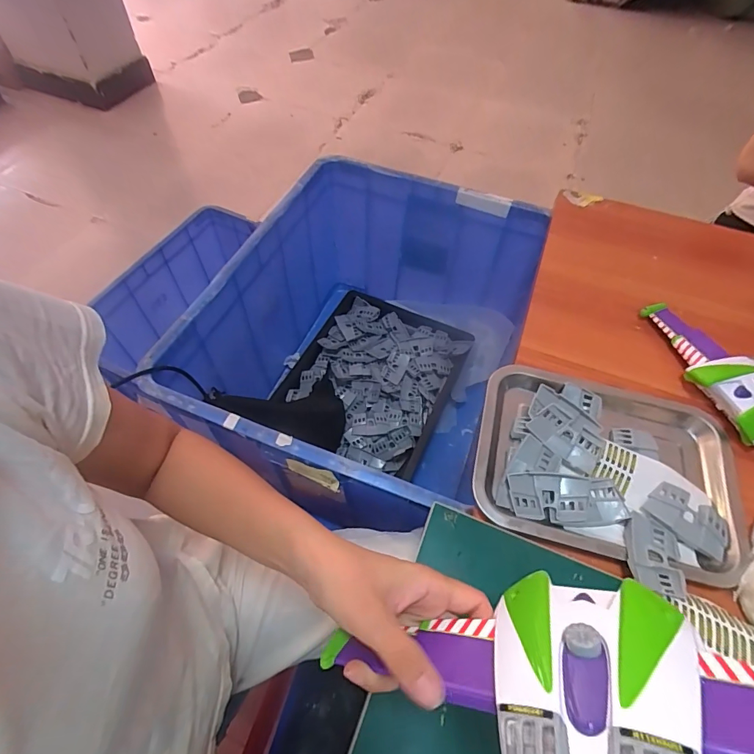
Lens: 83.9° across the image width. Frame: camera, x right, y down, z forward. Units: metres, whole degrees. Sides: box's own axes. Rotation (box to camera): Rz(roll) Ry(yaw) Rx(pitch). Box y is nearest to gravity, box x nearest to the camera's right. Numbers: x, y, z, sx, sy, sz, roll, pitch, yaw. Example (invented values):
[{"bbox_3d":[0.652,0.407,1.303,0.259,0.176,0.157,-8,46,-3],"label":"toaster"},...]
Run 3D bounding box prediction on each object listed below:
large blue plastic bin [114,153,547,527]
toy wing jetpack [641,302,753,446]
[{"bbox_3d":[-0.019,-0.049,0.807,0.516,0.365,0.600,18,58,9],"label":"large blue plastic bin"},{"bbox_3d":[0.415,0.020,0.474,0.088,0.043,0.293,-19,60,-14],"label":"toy wing jetpack"}]

